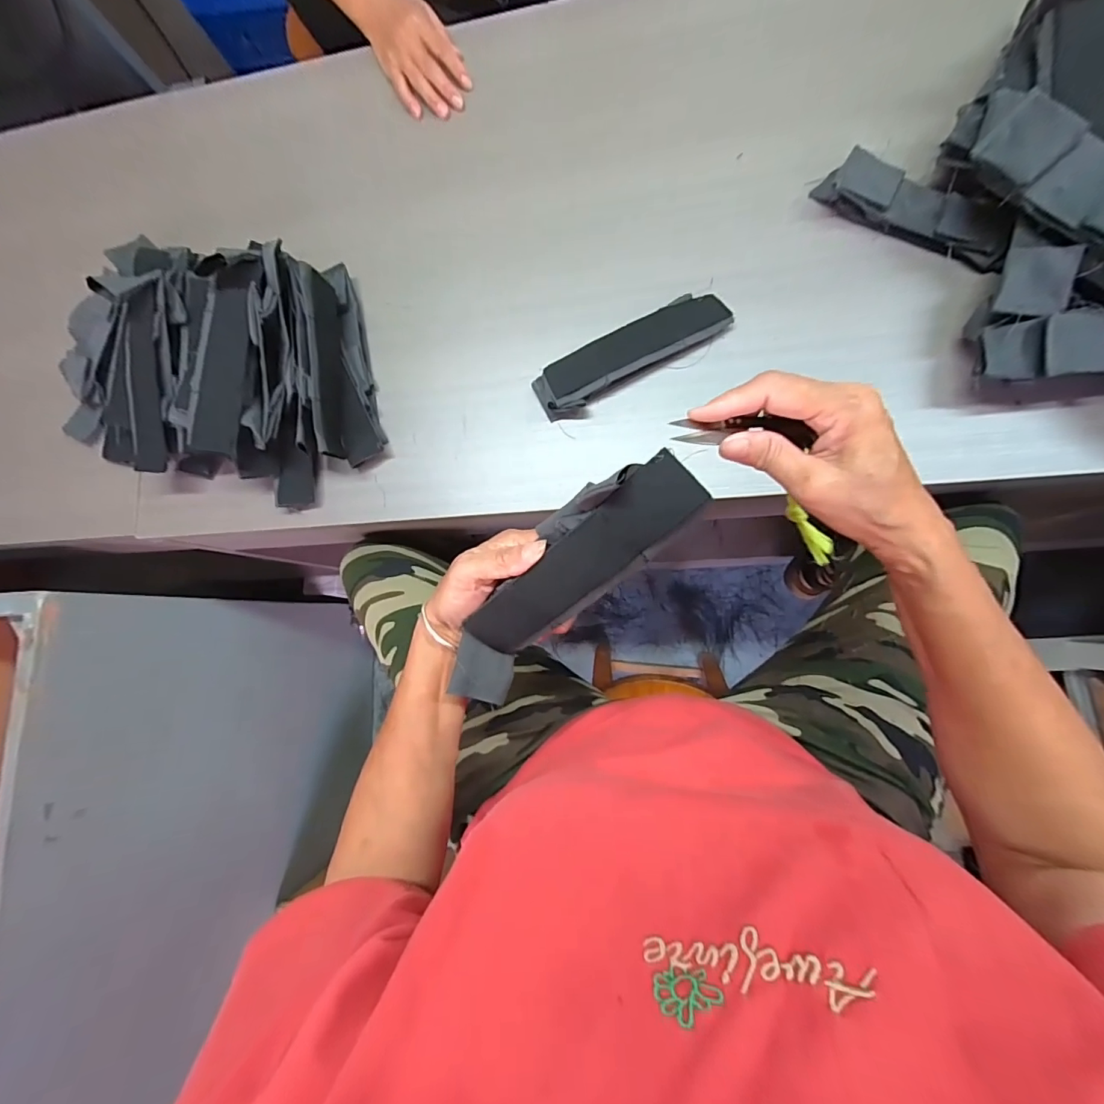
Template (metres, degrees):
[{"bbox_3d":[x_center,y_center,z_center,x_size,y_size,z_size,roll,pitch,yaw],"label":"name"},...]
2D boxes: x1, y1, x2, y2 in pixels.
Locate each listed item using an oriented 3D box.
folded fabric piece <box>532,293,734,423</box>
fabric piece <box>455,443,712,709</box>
[{"bbox_3d":[0.075,-0.195,0.459,0.193,0.022,0.052,-28,79,4],"label":"folded fabric piece"},{"bbox_3d":[0.003,0.019,0.304,0.055,0.025,0.206,48,115,9],"label":"fabric piece"}]

